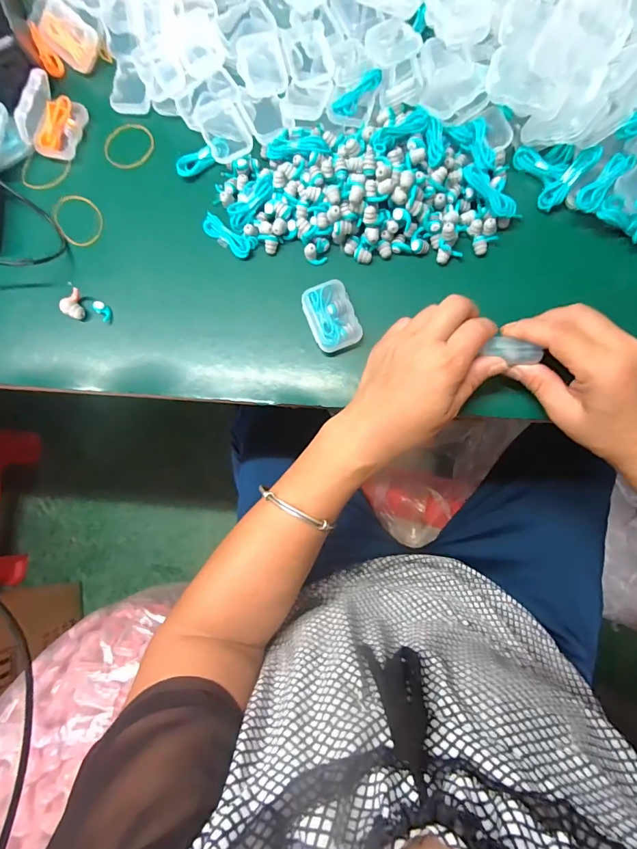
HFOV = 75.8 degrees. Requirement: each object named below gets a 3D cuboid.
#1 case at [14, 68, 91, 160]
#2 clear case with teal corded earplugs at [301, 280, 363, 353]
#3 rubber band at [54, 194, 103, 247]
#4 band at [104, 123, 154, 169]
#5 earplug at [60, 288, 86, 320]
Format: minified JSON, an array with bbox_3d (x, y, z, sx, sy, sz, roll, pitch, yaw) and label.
[{"bbox_3d":[-0.233,-0.268,0.354,0.033,0.041,0.057,24,84,7],"label":"case"},{"bbox_3d":[0.010,-0.087,0.331,0.038,0.018,0.054,-20,81,0],"label":"clear case with teal corded earplugs"},{"bbox_3d":[-0.215,-0.183,0.366,0.039,0.004,0.051,-27,86,-9],"label":"rubber band"},{"bbox_3d":[-0.174,-0.255,0.374,0.045,0.004,0.041,-1,81,3],"label":"band"},{"bbox_3d":[-0.207,-0.100,0.345,0.015,0.013,0.025,-15,81,1],"label":"earplug"}]

